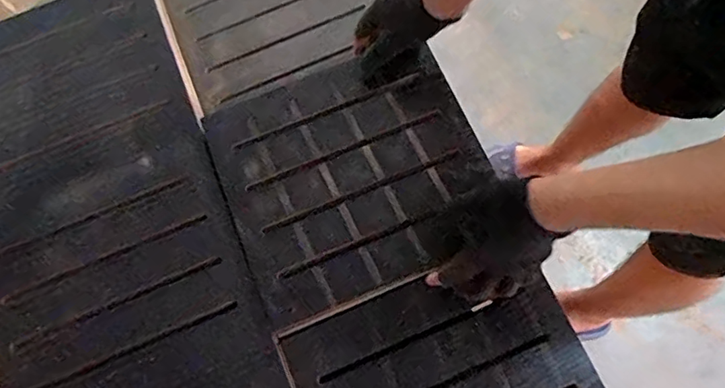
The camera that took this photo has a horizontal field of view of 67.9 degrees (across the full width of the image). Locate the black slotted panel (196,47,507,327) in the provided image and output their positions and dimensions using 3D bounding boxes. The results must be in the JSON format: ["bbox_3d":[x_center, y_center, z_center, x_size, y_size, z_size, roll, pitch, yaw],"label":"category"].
[{"bbox_3d":[-0.017,-0.032,0.666,0.307,0.030,0.296,-21,72,-5],"label":"black slotted panel"}]

